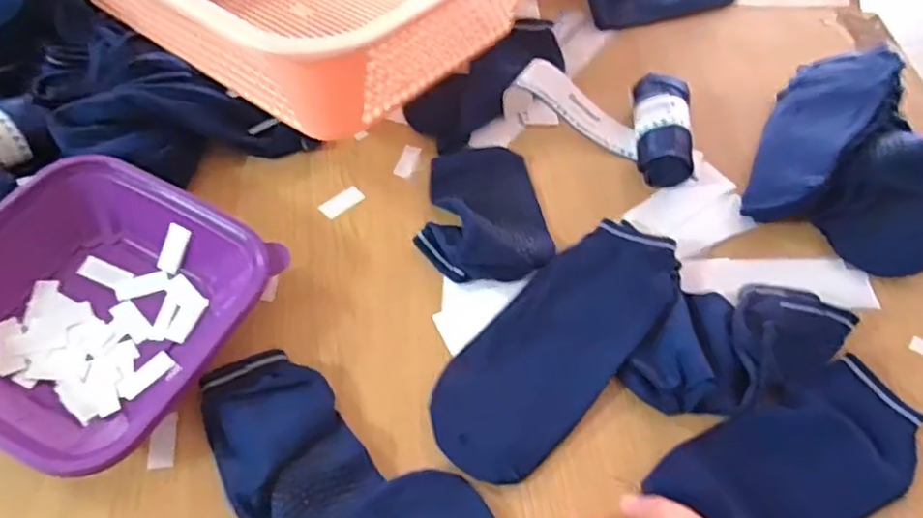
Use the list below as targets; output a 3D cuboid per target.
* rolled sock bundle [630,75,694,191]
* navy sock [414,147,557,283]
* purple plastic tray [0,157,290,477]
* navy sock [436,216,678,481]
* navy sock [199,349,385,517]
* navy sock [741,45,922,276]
[{"bbox_3d":[0.170,-0.109,0.555,0.046,0.041,0.108,7,58,0],"label":"rolled sock bundle"},{"bbox_3d":[0.018,-0.046,0.505,0.097,0.033,0.125,-2,58,-3],"label":"navy sock"},{"bbox_3d":[-0.245,0.027,0.433,0.176,0.052,0.188,25,61,13],"label":"purple plastic tray"},{"bbox_3d":[0.068,0.051,0.447,0.087,0.021,0.217,40,65,20],"label":"navy sock"},{"bbox_3d":[-0.100,0.131,0.389,0.089,0.018,0.160,-14,60,-11],"label":"navy sock"},{"bbox_3d":[0.333,-0.096,0.549,0.145,0.060,0.205,23,59,10],"label":"navy sock"}]

